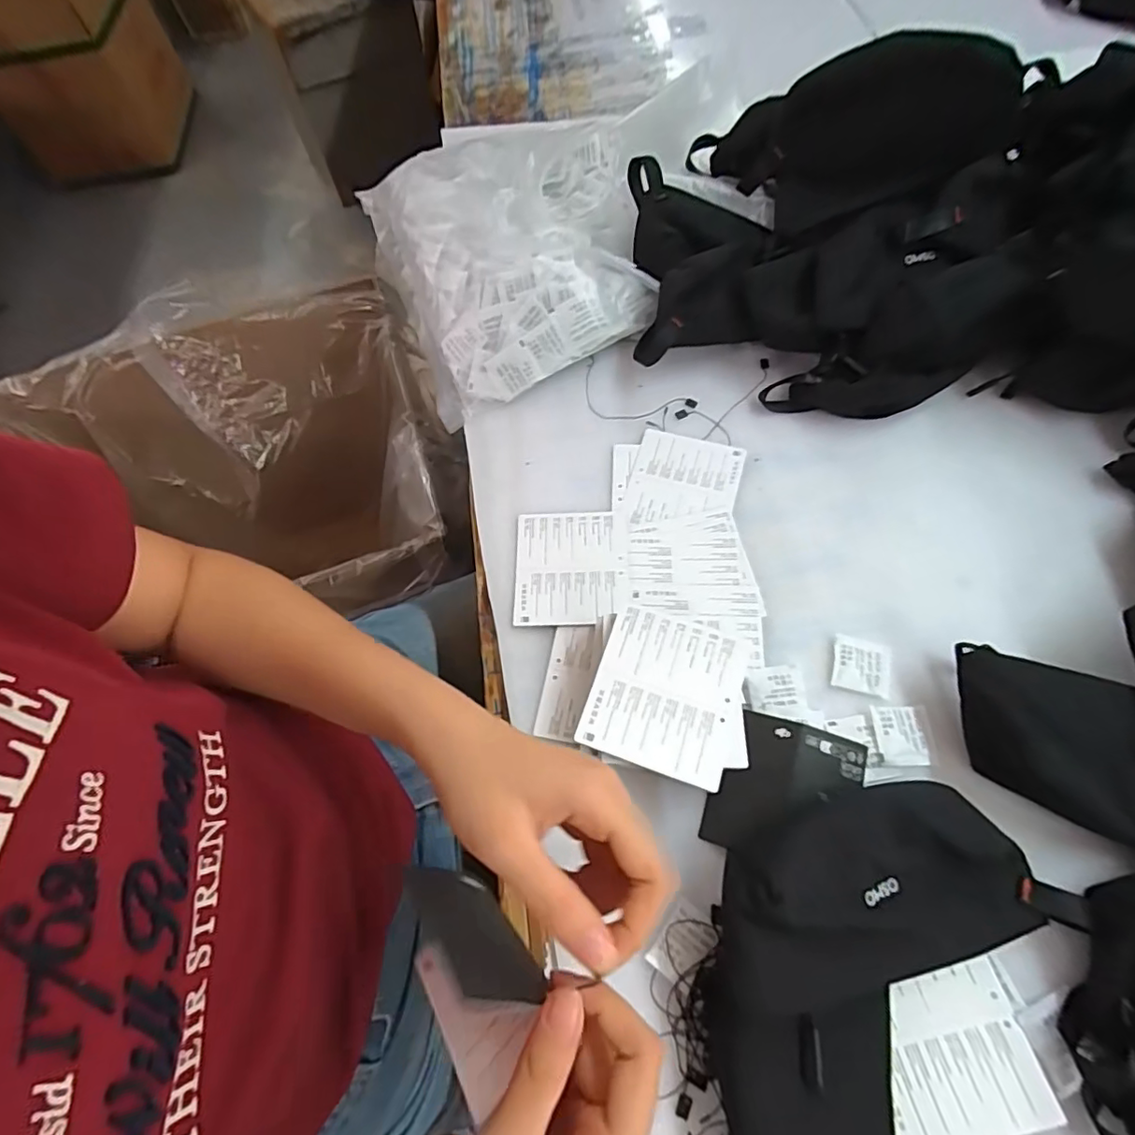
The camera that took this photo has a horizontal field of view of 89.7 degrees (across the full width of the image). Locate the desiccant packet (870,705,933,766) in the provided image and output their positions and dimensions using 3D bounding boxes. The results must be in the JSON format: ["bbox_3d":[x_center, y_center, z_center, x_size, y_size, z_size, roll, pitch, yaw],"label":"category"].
[{"bbox_3d":[0.232,0.116,0.393,0.038,0.004,0.040,-1,63,1],"label":"desiccant packet"}]

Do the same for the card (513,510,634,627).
[{"bbox_3d":[0.003,-0.001,0.465,0.091,0.005,0.102,-3,62,2],"label":"card"}]

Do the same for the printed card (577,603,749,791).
[{"bbox_3d":[0.063,0.080,0.369,0.092,0.005,0.099,17,64,10],"label":"printed card"}]

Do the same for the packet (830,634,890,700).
[{"bbox_3d":[0.214,0.072,0.416,0.040,0.004,0.039,13,64,8],"label":"packet"}]

